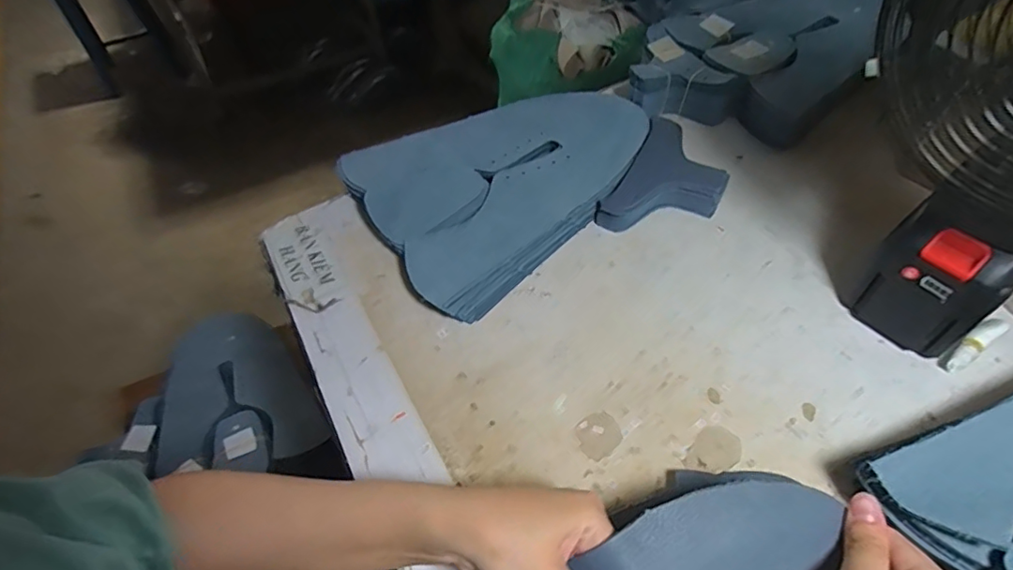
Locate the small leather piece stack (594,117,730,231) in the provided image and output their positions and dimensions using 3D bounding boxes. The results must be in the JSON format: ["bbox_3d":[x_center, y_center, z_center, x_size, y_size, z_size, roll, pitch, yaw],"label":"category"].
[{"bbox_3d":[0.156,-0.096,0.516,0.090,0.028,0.138,25,58,21],"label":"small leather piece stack"}]

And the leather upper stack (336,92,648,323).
[{"bbox_3d":[0.007,-0.102,0.524,0.274,0.027,0.207,-28,58,-16],"label":"leather upper stack"}]

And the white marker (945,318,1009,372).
[{"bbox_3d":[0.346,0.044,0.403,0.056,0.013,0.013,-29,56,-18],"label":"white marker"}]

